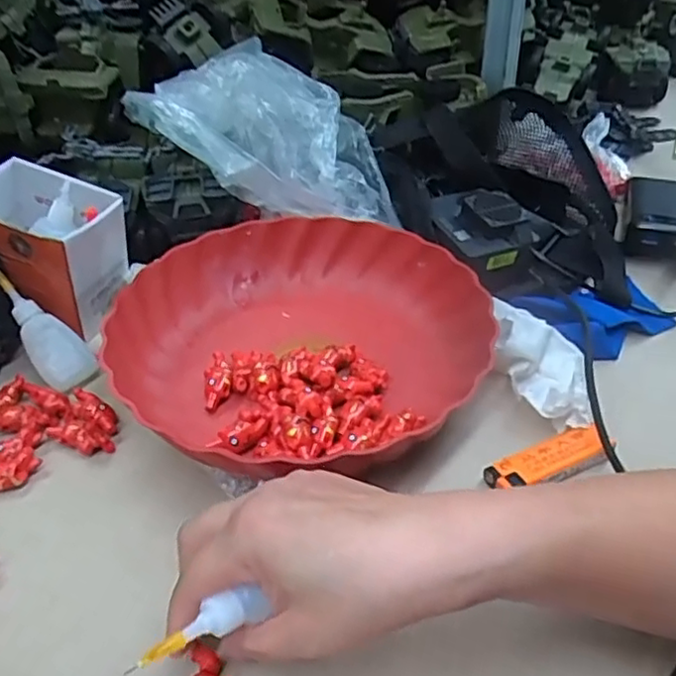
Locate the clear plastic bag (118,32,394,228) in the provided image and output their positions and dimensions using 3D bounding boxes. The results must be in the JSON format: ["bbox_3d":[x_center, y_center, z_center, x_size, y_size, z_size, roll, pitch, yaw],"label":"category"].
[{"bbox_3d":[-0.071,-0.172,0.541,0.234,0.109,0.110,0,40,3],"label":"clear plastic bag"}]

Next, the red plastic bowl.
[{"bbox_3d":[-0.031,-0.005,0.450,0.236,0.048,0.229,0,39,0],"label":"red plastic bowl"}]

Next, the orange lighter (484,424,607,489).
[{"bbox_3d":[0.122,0.072,0.382,0.074,0.012,0.025,-16,41,-18],"label":"orange lighter"}]

